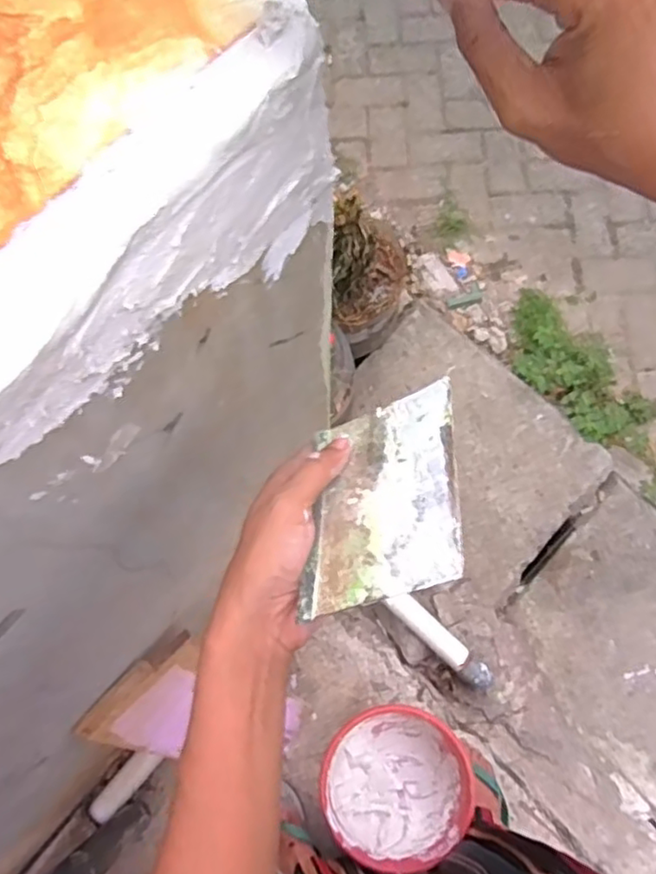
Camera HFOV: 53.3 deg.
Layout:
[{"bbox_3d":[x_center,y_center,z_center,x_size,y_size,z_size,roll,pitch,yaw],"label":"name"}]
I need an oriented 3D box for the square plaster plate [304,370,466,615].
[{"bbox_3d":[0.027,0.028,0.324,0.080,0.004,0.114,-24,43,28],"label":"square plaster plate"}]

